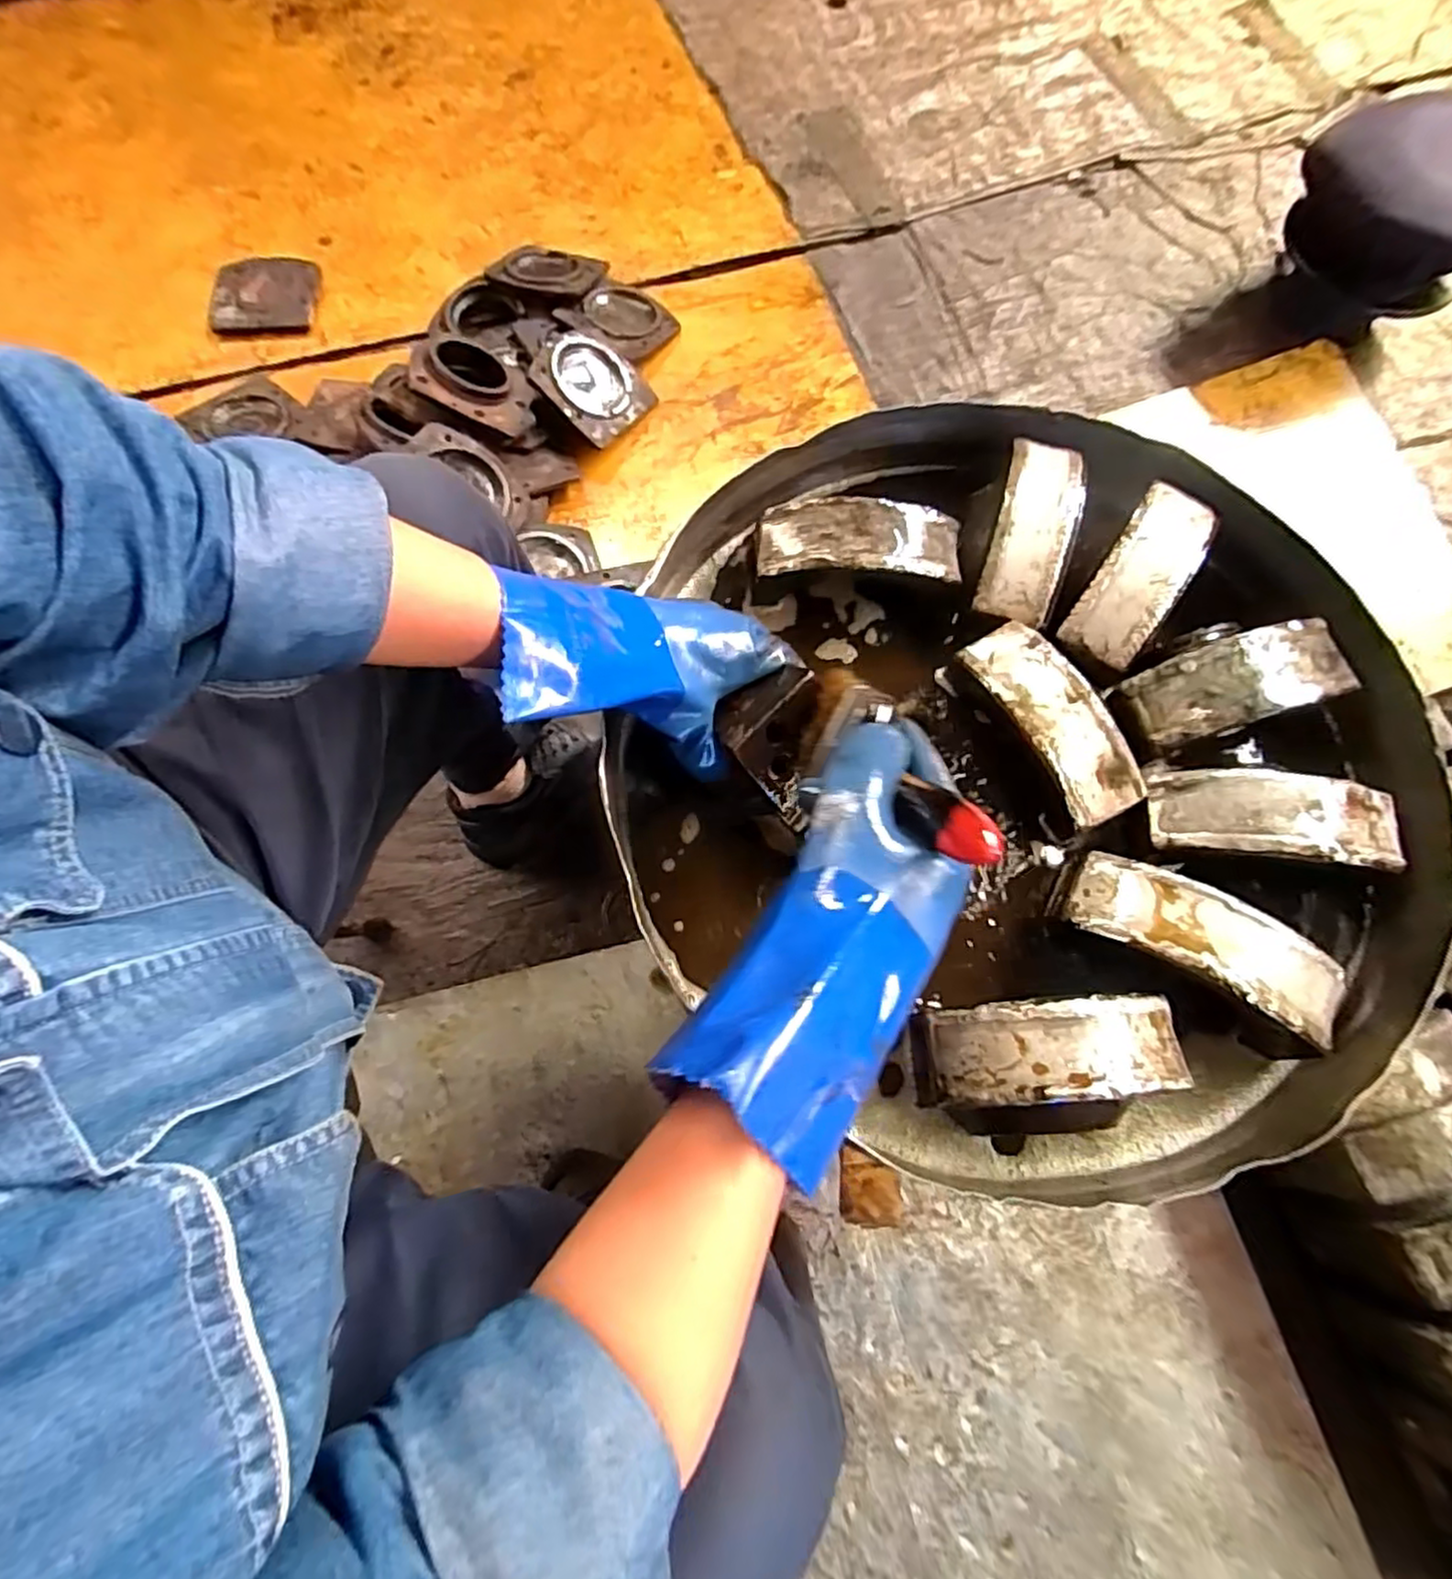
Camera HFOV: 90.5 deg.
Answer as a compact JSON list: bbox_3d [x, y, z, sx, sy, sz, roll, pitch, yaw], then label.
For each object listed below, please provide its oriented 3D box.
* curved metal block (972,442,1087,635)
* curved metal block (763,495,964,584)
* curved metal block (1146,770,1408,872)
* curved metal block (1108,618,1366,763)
[{"bbox_3d":[0.242,-0.204,0.567,0.059,0.029,0.152,16,74,6],"label":"curved metal block"},{"bbox_3d":[0.105,-0.193,0.557,0.156,0.026,0.059,-2,73,0],"label":"curved metal block"},{"bbox_3d":[0.378,0.019,0.492,0.158,0.031,0.058,6,73,3],"label":"curved metal block"},{"bbox_3d":[0.372,-0.079,0.526,0.161,0.036,0.070,-19,73,-5],"label":"curved metal block"}]

